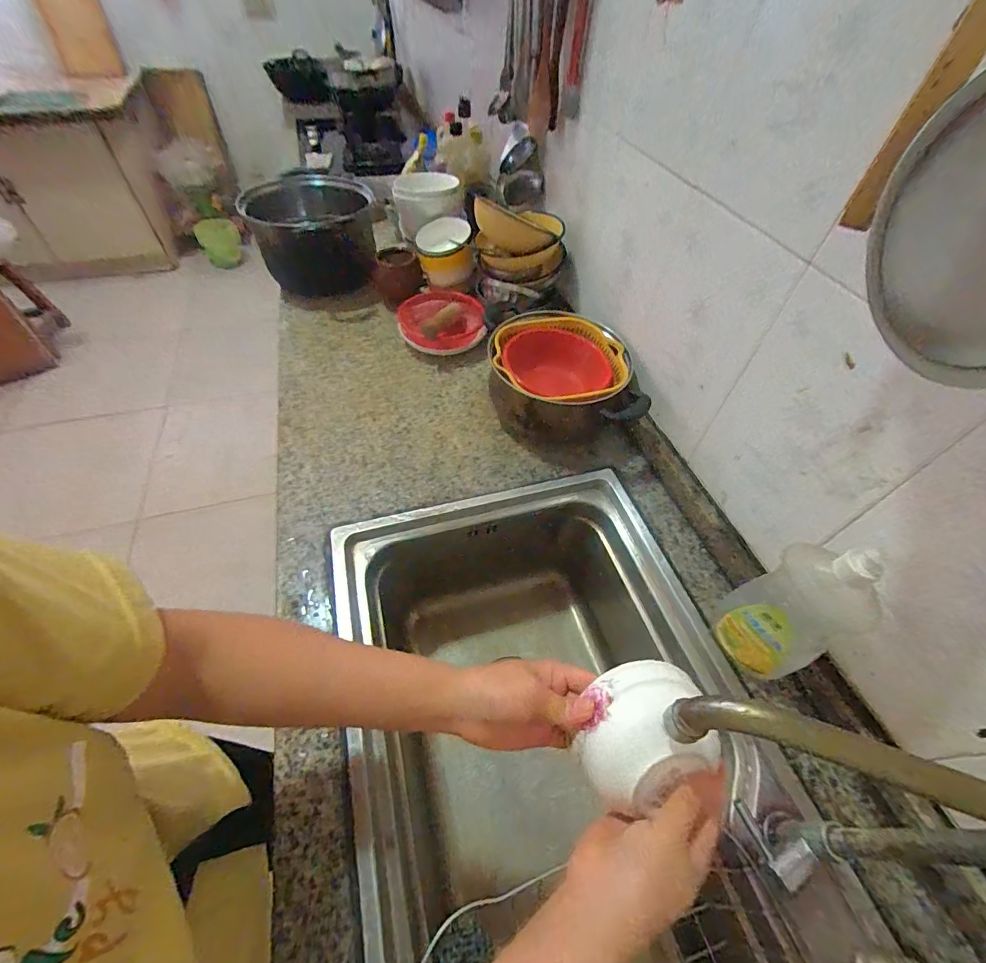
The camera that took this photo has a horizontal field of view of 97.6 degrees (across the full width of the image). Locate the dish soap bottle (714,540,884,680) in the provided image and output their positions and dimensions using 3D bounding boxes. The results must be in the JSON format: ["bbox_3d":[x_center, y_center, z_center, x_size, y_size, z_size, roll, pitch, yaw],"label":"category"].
[{"bbox_3d":[0.304,0.137,0.451,0.044,0.216,0.096,-13,53,-13],"label":"dish soap bottle"}]

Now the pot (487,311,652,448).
[{"bbox_3d":[0.110,-0.172,0.743,0.221,0.141,0.214,1,52,-2],"label":"pot"}]

